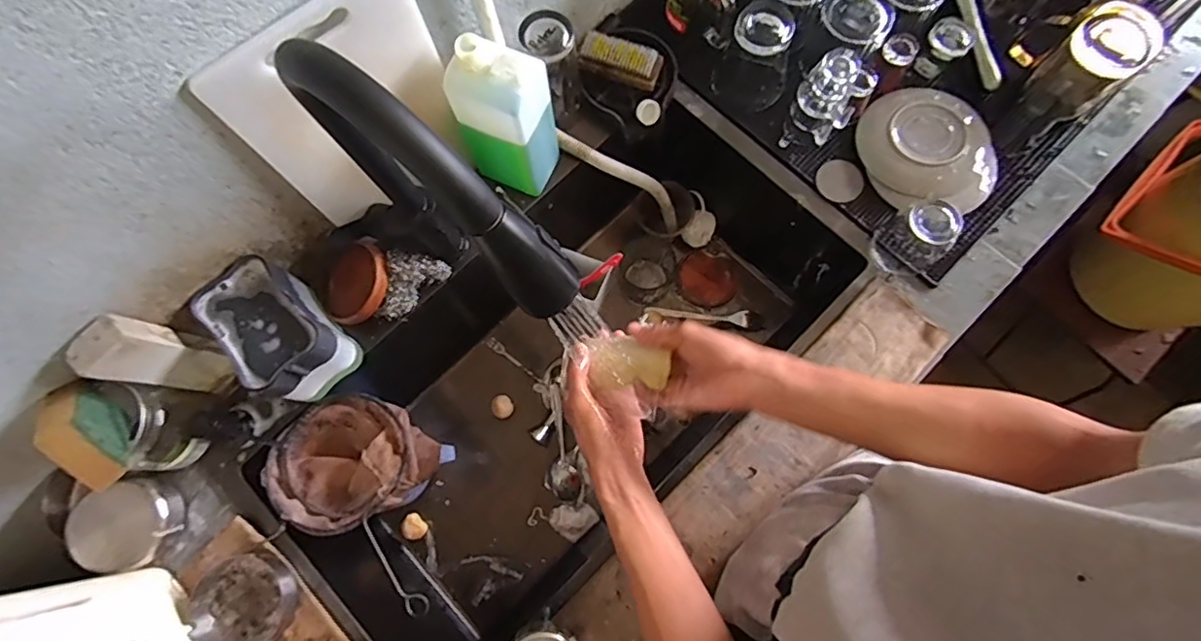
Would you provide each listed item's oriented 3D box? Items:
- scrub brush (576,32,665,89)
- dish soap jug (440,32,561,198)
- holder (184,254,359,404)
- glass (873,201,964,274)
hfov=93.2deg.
[{"bbox_3d":[0.026,-0.329,0.718,0.101,0.033,0.043,17,76,6],"label":"scrub brush"},{"bbox_3d":[-0.101,-0.224,0.627,0.082,0.194,0.069,21,77,7],"label":"dish soap jug"},{"bbox_3d":[-0.349,0.016,0.628,0.088,0.104,0.142,-42,78,-9],"label":"holder"},{"bbox_3d":[0.365,-0.097,0.650,0.073,0.085,0.070,0,75,2],"label":"glass"}]

